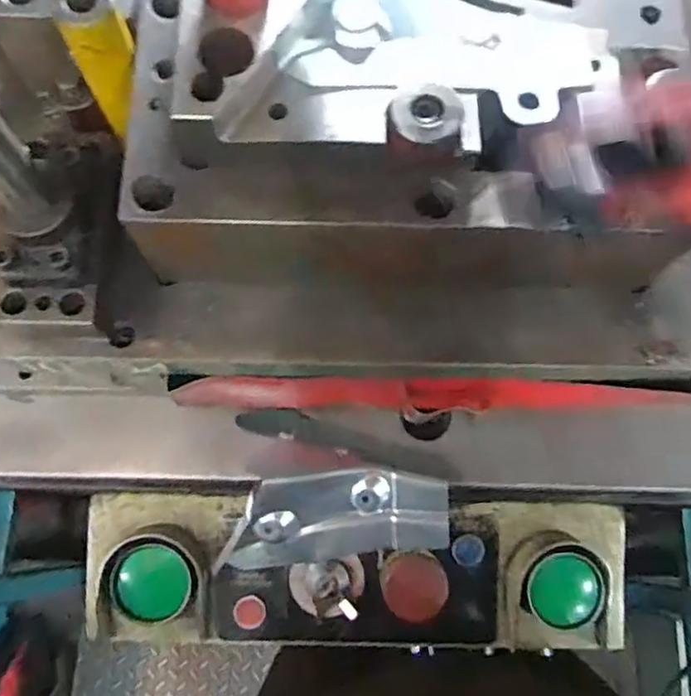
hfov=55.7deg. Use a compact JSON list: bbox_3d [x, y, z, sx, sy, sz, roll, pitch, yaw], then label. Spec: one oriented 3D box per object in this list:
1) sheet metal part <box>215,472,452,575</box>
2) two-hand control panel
[{"bbox_3d":[-0.010,0.156,0.590,0.213,0.048,0.097,-6,101,-2],"label":"sheet metal part"},{"bbox_3d":[0.016,0.202,0.618,0.500,0.091,0.166,2,74,-1],"label":"two-hand control panel"}]

